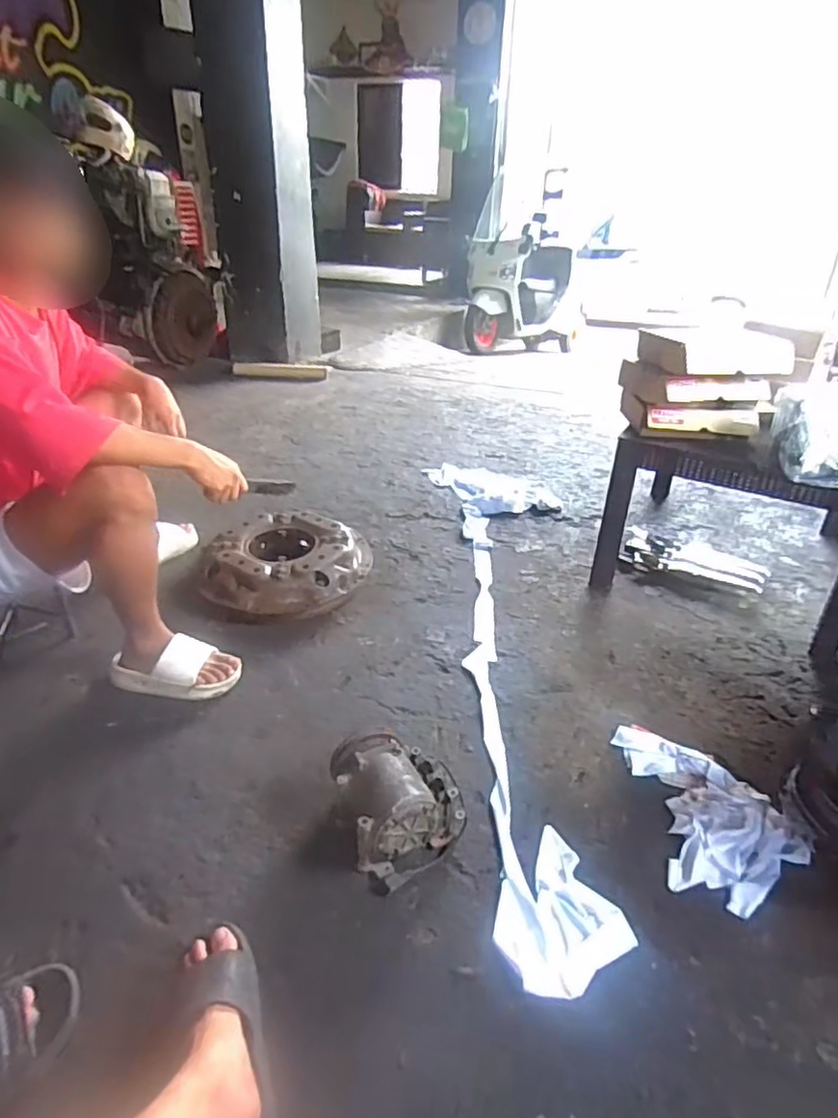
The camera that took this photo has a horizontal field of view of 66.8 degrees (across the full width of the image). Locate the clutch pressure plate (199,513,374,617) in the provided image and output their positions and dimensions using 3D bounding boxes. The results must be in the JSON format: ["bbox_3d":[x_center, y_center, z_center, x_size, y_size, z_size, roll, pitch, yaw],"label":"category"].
[{"bbox_3d":[-0.347,0.018,1.663,0.385,0.127,0.372,1,30,-1],"label":"clutch pressure plate"}]

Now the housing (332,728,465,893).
[{"bbox_3d":[-0.046,0.391,1.050,0.189,0.122,0.211,-21,37,-34],"label":"housing"}]

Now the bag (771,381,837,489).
[{"bbox_3d":[0.900,-0.265,1.352,0.254,0.171,0.175,13,32,18],"label":"bag"}]

